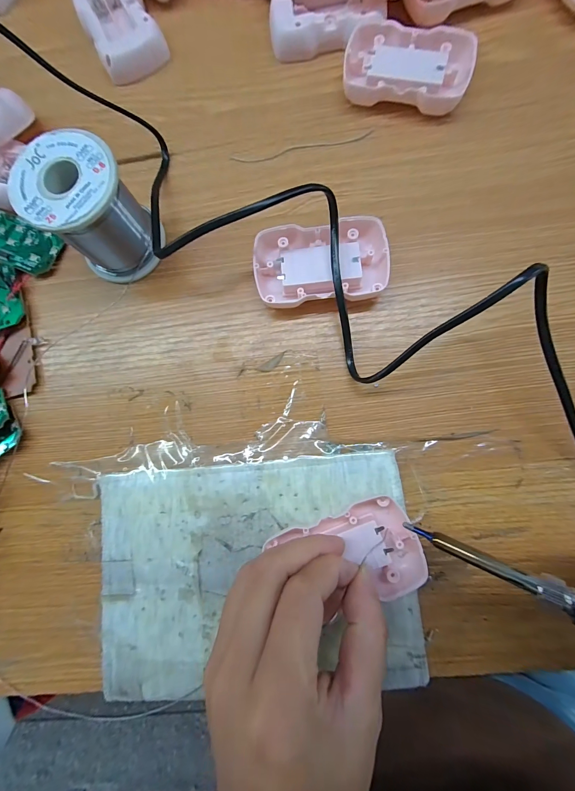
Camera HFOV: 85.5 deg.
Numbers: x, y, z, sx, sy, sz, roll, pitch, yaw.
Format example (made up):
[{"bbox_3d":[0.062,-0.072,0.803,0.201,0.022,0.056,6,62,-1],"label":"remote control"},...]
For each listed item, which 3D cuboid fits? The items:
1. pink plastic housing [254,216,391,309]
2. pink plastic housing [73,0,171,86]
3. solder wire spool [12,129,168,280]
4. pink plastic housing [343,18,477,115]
[{"bbox_3d":[0.025,-0.090,0.213,0.090,0.020,0.054,-7,84,3],"label":"pink plastic housing"},{"bbox_3d":[-0.135,-0.298,0.251,0.052,0.018,0.084,-27,83,1],"label":"pink plastic housing"},{"bbox_3d":[-0.126,-0.120,0.205,0.057,0.065,0.058,0,84,4],"label":"solder wire spool"},{"bbox_3d":[0.086,-0.237,0.227,0.087,0.016,0.057,10,85,5],"label":"pink plastic housing"}]

